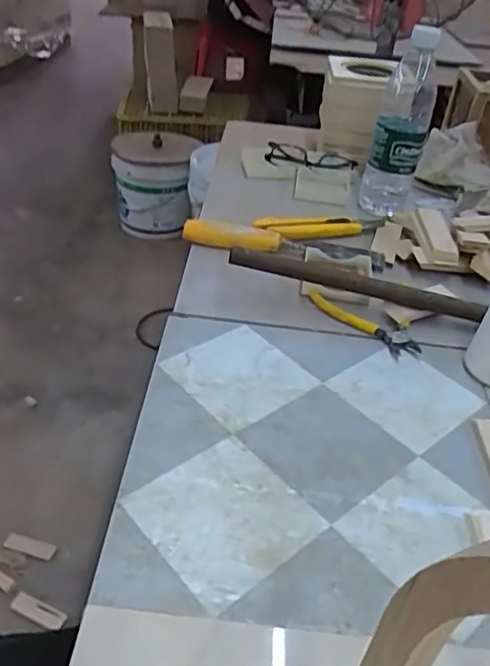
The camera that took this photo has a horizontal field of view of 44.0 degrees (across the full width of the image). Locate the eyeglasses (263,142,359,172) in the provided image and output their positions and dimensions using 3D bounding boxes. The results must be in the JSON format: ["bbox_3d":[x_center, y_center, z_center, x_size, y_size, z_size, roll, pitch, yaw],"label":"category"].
[{"bbox_3d":[0.097,-0.254,0.889,0.133,0.037,0.034,7,36,1],"label":"eyeglasses"}]

